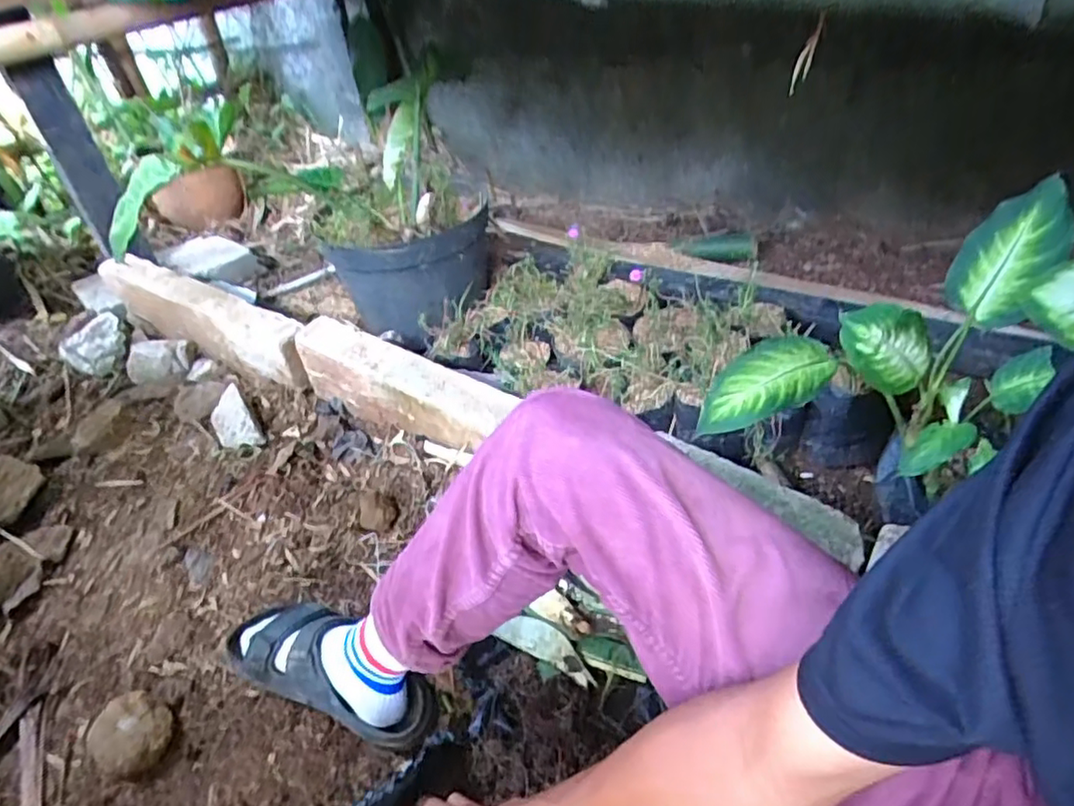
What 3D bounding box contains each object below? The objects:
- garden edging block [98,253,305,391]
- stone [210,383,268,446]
[{"bbox_3d":[-0.691,-0.179,1.293,0.614,0.144,0.093,20,47,29],"label":"garden edging block"},{"bbox_3d":[-0.562,0.028,1.149,0.075,0.072,0.133,-30,44,-24],"label":"stone"}]

